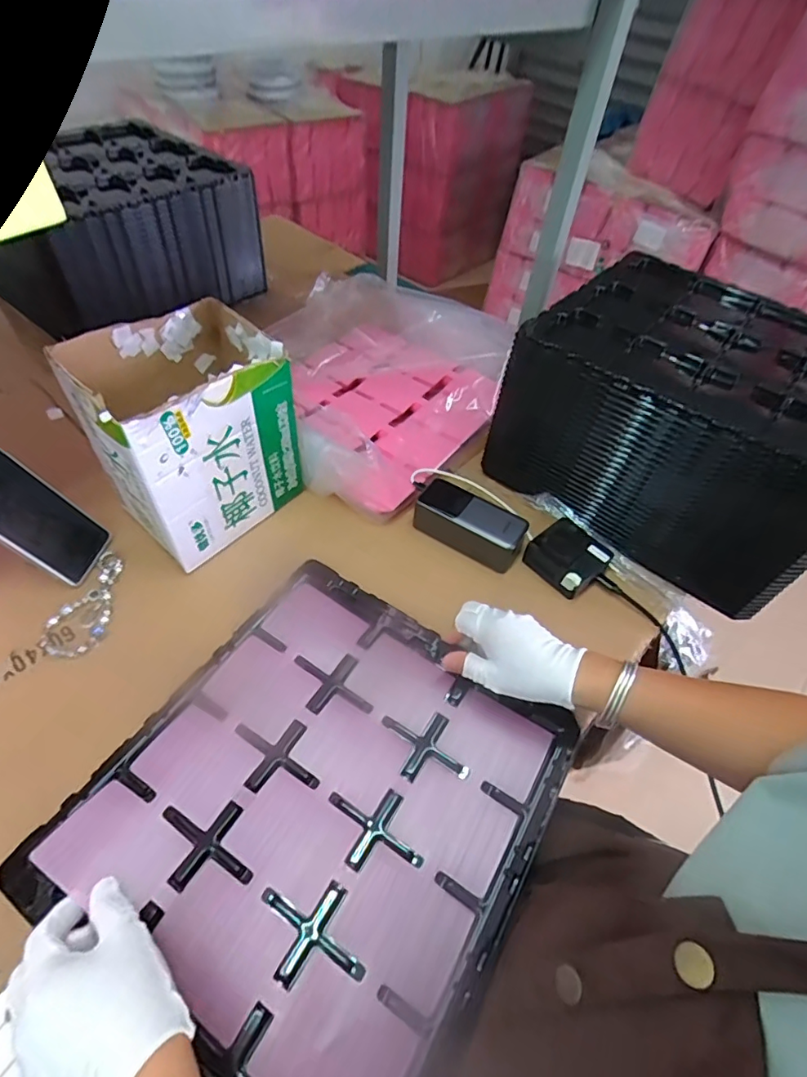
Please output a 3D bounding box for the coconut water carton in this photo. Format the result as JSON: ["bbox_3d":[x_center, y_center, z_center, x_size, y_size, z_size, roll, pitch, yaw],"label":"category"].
[{"bbox_3d":[-0.226,-0.114,0.572,0.180,0.201,0.154,-34,61,-29],"label":"coconut water carton"}]

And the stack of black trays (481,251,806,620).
[{"bbox_3d":[0.364,-0.164,0.670,0.363,0.191,0.351,34,55,21],"label":"stack of black trays"}]

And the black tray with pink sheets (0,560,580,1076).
[{"bbox_3d":[-0.065,0.216,0.446,0.333,0.021,0.356,31,54,18],"label":"black tray with pink sheets"}]

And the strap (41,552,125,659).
[{"bbox_3d":[-0.322,0.067,0.545,0.060,0.006,0.119,16,51,7],"label":"strap"}]

